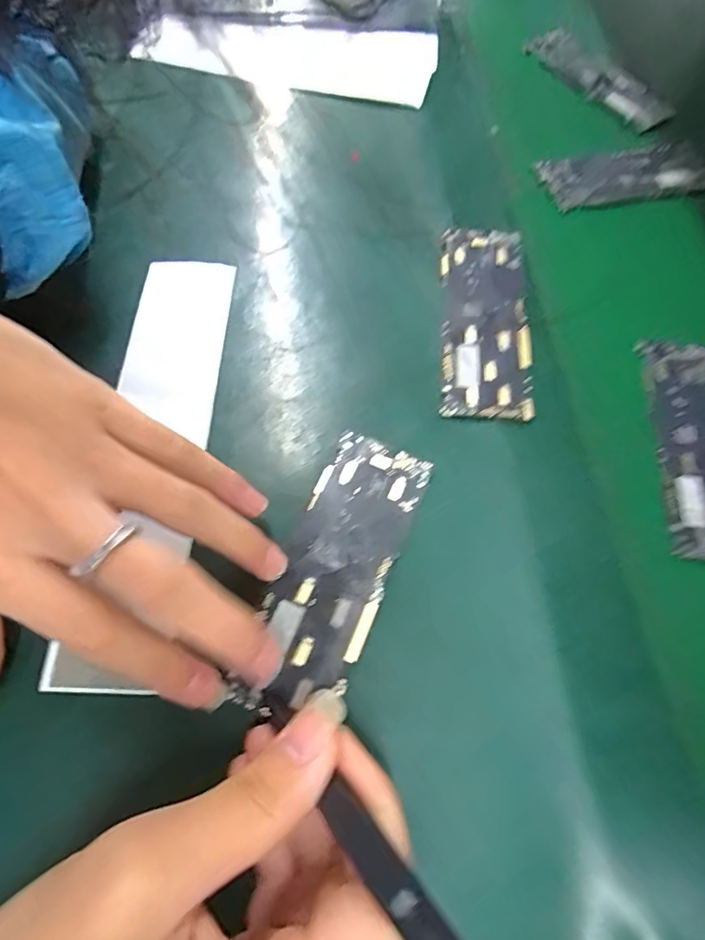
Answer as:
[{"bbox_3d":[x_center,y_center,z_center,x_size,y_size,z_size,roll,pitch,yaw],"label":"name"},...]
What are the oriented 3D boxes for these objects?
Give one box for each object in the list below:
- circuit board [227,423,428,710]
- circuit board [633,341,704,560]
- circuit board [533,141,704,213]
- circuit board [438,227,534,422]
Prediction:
[{"bbox_3d":[-0.007,0.041,0.217,0.044,0.004,0.122,21,67,6],"label":"circuit board"},{"bbox_3d":[0.176,-0.014,0.261,0.045,0.006,0.124,6,66,-1],"label":"circuit board"},{"bbox_3d":[0.190,-0.205,0.352,0.125,0.005,0.049,-12,68,-8],"label":"circuit board"},{"bbox_3d":[0.071,-0.082,0.277,0.045,0.009,0.123,5,66,-1],"label":"circuit board"}]

